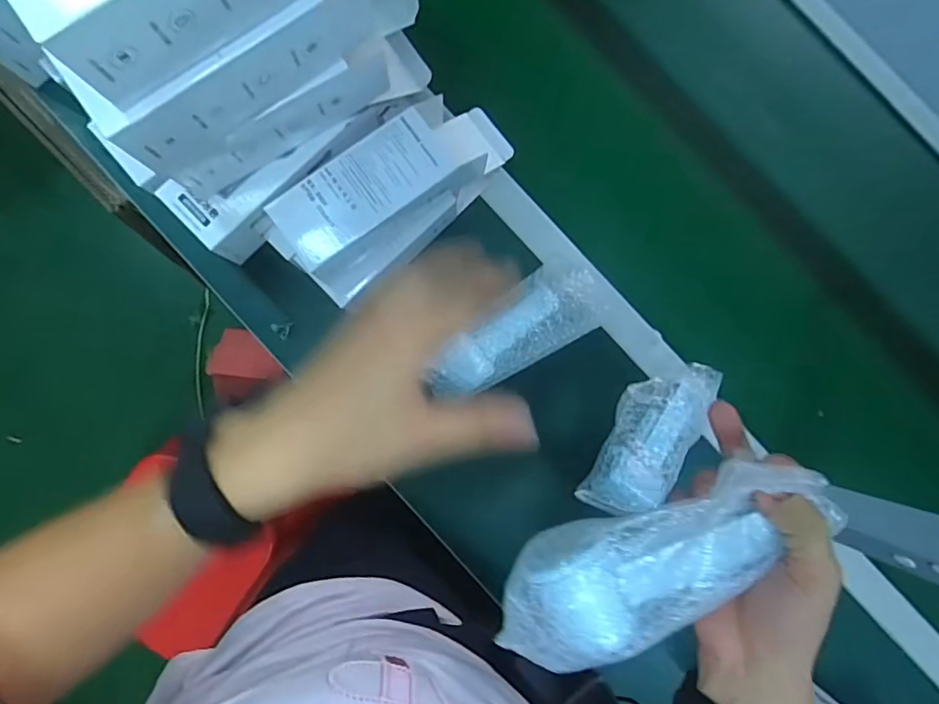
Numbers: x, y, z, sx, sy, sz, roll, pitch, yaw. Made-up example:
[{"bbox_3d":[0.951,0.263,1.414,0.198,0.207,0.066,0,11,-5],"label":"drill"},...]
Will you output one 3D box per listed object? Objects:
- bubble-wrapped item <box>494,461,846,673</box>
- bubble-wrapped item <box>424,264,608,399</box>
[{"bbox_3d":[0.104,0.120,0.310,0.183,0.044,0.066,-27,88,12],"label":"bubble-wrapped item"},{"bbox_3d":[0.045,-0.024,0.562,0.190,0.049,0.081,-29,88,-4],"label":"bubble-wrapped item"}]

